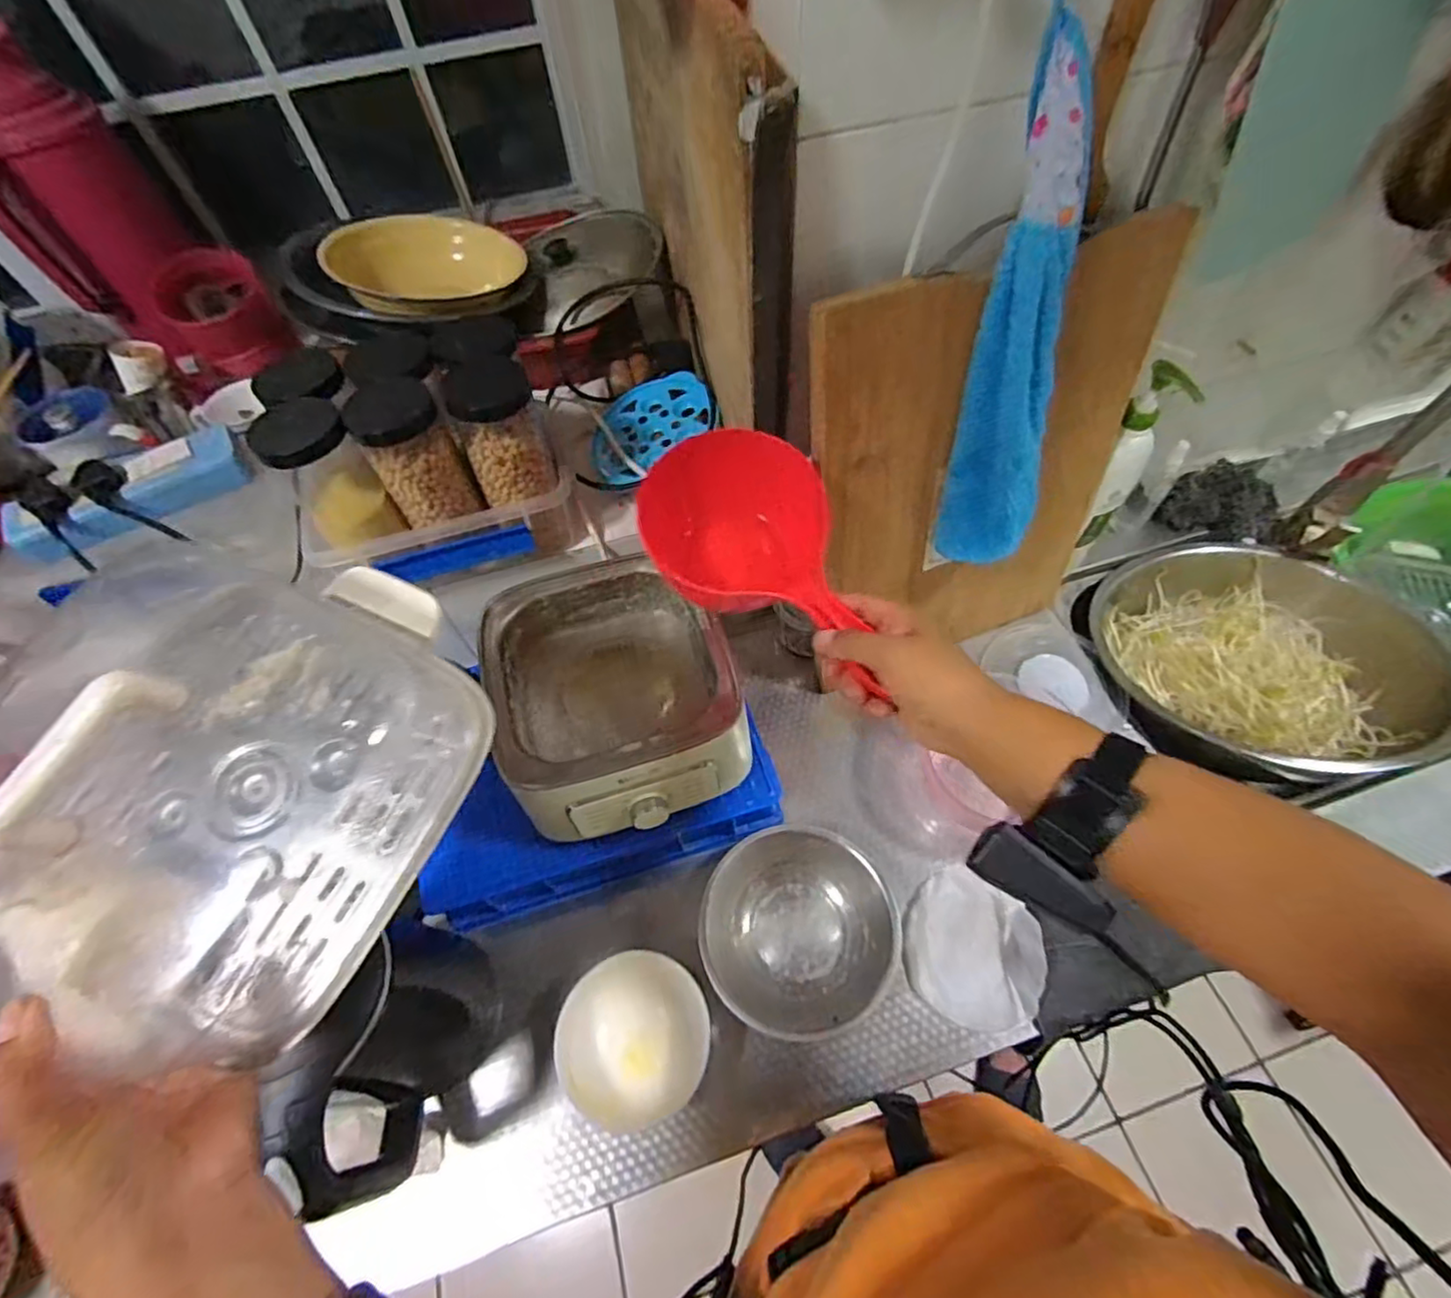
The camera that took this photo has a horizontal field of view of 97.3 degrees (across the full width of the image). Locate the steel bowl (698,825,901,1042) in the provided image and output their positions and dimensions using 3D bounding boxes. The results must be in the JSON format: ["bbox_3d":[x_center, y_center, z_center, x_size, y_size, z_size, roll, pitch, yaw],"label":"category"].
[{"bbox_3d":[0.071,0.277,0.630,0.184,0.063,0.176,-1,58,2],"label":"steel bowl"}]

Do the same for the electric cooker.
[{"bbox_3d":[-0.103,0.036,0.611,0.212,0.085,0.245,-16,59,-7],"label":"electric cooker"}]

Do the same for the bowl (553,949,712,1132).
[{"bbox_3d":[-0.081,0.348,0.578,0.130,0.063,0.132,-1,58,2],"label":"bowl"}]

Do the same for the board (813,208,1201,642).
[{"bbox_3d":[0.250,-0.164,0.653,0.347,0.433,0.030,-19,47,-9],"label":"board"}]

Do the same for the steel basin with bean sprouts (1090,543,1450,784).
[{"bbox_3d":[0.619,0.031,0.789,0.275,0.146,0.351,-37,64,-18],"label":"steel basin with bean sprouts"}]

